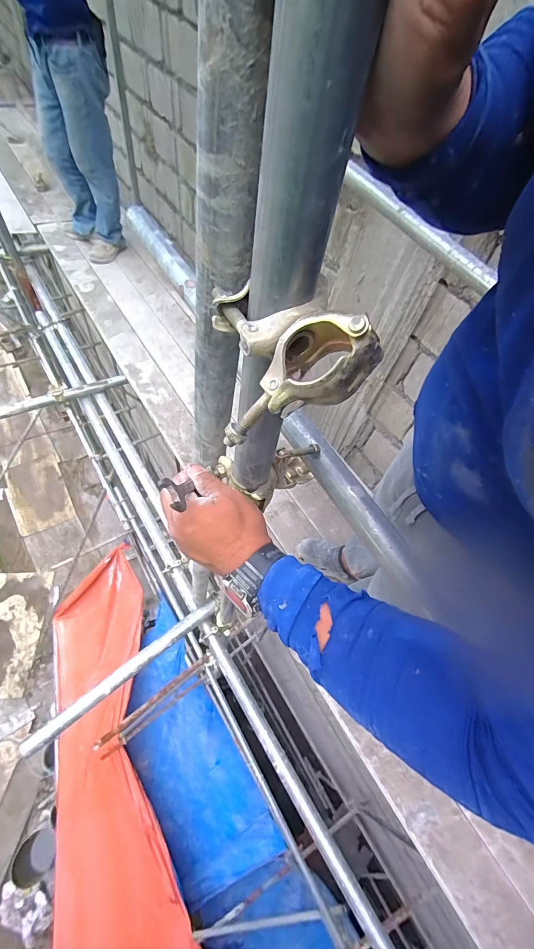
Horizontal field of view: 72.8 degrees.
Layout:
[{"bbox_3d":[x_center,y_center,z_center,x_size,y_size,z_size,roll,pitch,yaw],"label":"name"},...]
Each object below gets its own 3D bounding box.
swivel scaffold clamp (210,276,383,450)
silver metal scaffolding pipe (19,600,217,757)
[{"bbox_3d":[0.017,-0.086,0.267,0.113,0.090,0.093,-3,59,-7],"label":"swivel scaffold clamp"},{"bbox_3d":[-0.423,0.601,1.122,0.639,0.042,0.049,-32,68,-25],"label":"silver metal scaffolding pipe"}]

